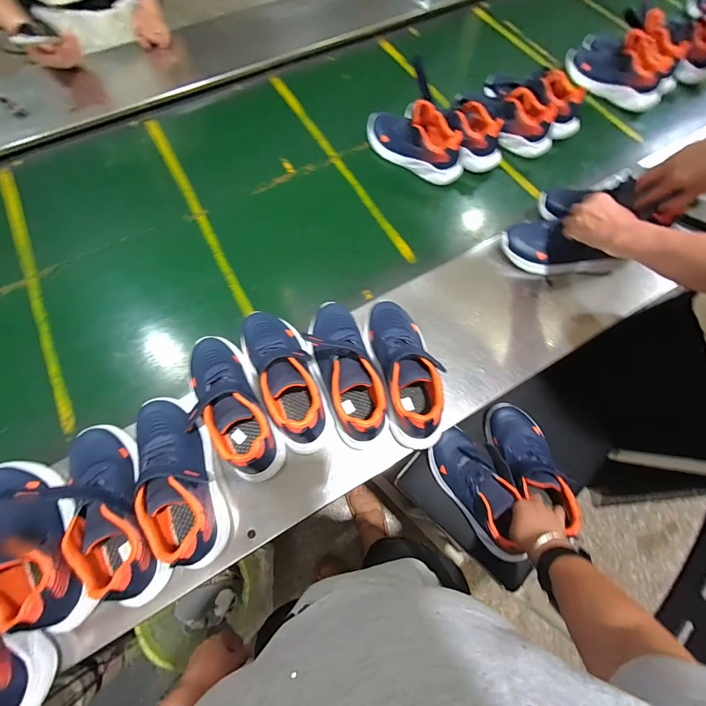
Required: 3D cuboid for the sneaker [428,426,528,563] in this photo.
[{"bbox_3d":[0.225,0.252,0.617,0.094,0.090,0.234,-21,63,-9],"label":"sneaker"}]

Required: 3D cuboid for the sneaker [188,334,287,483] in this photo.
[{"bbox_3d":[-0.192,0.079,0.526,0.094,0.110,0.248,-33,74,-11],"label":"sneaker"}]

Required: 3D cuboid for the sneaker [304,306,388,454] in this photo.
[{"bbox_3d":[-0.014,0.025,0.544,0.087,0.108,0.252,-16,71,-6],"label":"sneaker"}]

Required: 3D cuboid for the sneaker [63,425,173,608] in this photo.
[{"bbox_3d":[-0.336,0.211,0.458,0.103,0.085,0.250,-27,73,-10],"label":"sneaker"}]

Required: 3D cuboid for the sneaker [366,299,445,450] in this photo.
[{"bbox_3d":[0.085,0.023,0.548,0.097,0.107,0.247,-13,71,-5],"label":"sneaker"}]

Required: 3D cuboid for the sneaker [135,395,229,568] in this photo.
[{"bbox_3d":[-0.254,0.172,0.477,0.086,0.086,0.247,-24,72,-9],"label":"sneaker"}]

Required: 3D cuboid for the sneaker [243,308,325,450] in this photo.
[{"bbox_3d":[-0.109,0.030,0.536,0.097,0.098,0.249,-21,72,-8],"label":"sneaker"}]

